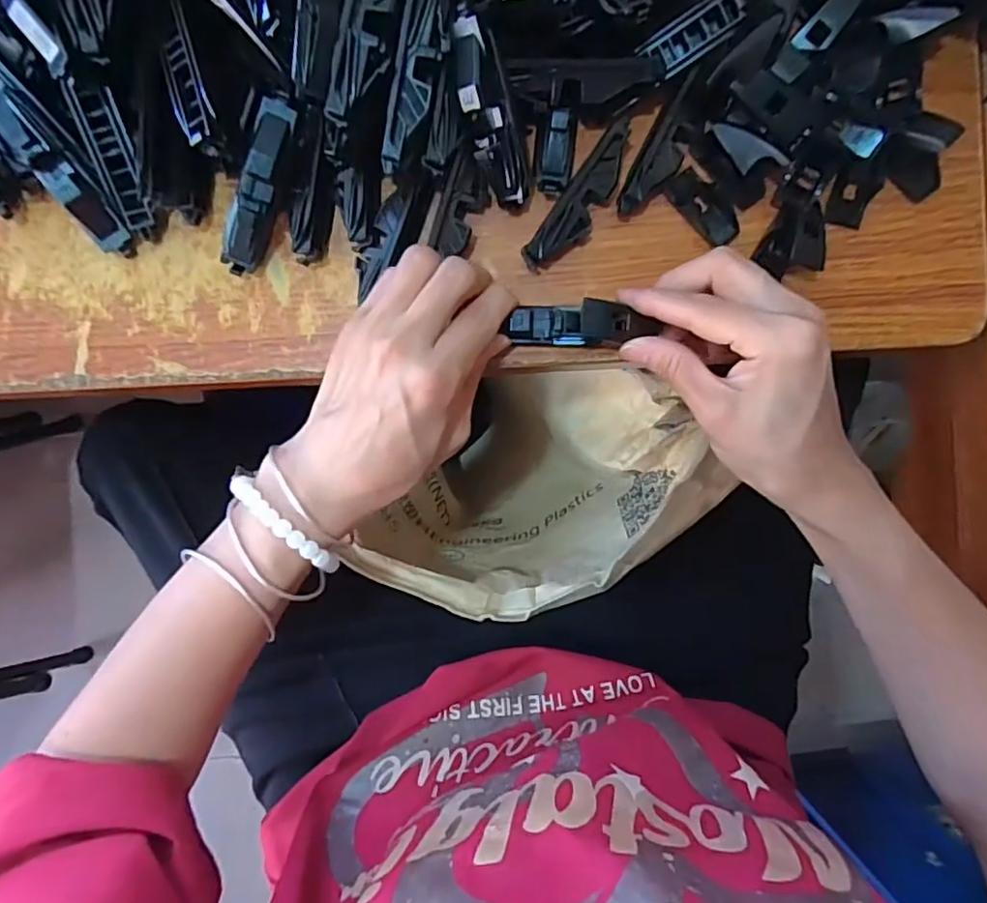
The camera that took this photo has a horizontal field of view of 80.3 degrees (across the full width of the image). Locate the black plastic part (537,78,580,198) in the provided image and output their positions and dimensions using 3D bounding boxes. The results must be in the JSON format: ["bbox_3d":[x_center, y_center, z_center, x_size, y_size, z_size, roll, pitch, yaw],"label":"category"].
[{"bbox_3d":[0.032,-0.151,0.285,0.016,0.018,0.048,10,116,-2],"label":"black plastic part"}]

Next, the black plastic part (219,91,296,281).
[{"bbox_3d":[-0.110,-0.122,0.272,0.015,0.018,0.078,22,108,-3],"label":"black plastic part"}]

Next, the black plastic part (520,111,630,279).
[{"bbox_3d":[0.044,-0.123,0.285,0.019,0.015,0.080,37,91,-1],"label":"black plastic part"}]

